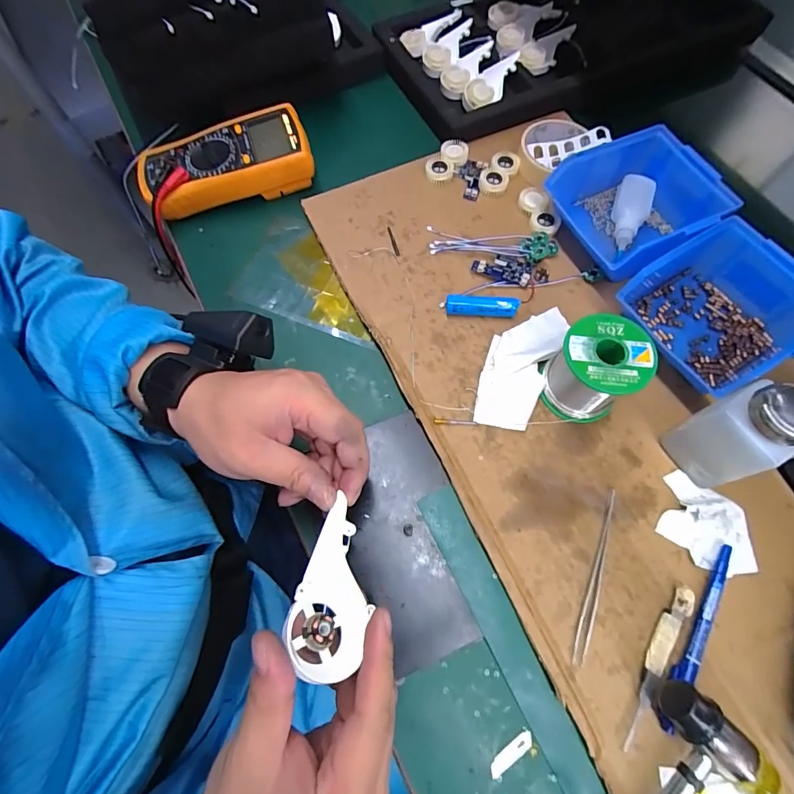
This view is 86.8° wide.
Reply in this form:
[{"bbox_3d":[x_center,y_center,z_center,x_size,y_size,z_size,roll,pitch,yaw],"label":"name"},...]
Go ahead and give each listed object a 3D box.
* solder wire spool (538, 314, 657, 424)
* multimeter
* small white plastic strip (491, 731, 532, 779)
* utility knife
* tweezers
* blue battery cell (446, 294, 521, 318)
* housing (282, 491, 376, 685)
[{"bbox_3d":[0.165,-0.023,0.355,0.066,0.071,0.069,0,69,1],"label":"solder wire spool"},{"bbox_3d":[-0.190,-0.257,0.473,0.183,0.057,0.088,-15,70,-5],"label":"multimeter"},{"bbox_3d":[0.081,0.254,0.297,0.037,0.004,0.011,-33,72,-11],"label":"small white plastic strip"},{"bbox_3d":[0.187,0.193,0.306,0.016,0.008,0.116,34,74,13],"label":"utility knife"},{"bbox_3d":[0.156,0.137,0.328,0.008,0.006,0.132,21,69,9],"label":"tweezers"},{"bbox_3d":[0.084,-0.088,0.411,0.069,0.017,0.018,0,69,1],"label":"blue battery cell"},{"bbox_3d":[-0.037,0.105,0.235,0.038,0.023,0.089,2,64,1],"label":"housing"}]

